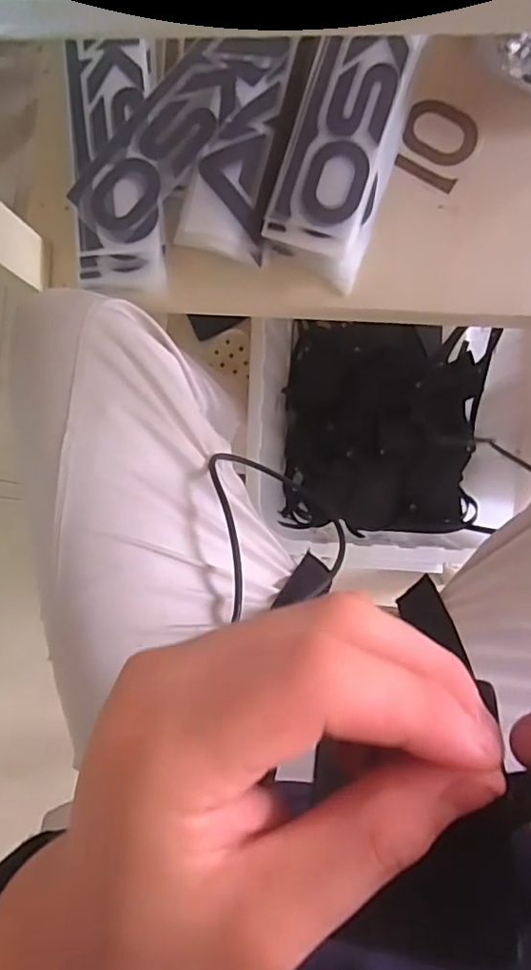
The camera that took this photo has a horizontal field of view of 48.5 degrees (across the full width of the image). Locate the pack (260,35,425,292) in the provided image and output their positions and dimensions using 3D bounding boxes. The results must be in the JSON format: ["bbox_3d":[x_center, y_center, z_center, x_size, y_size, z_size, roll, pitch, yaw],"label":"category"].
[{"bbox_3d":[0.063,-0.282,0.515,0.095,0.048,0.192,14,90,7],"label":"pack"}]

